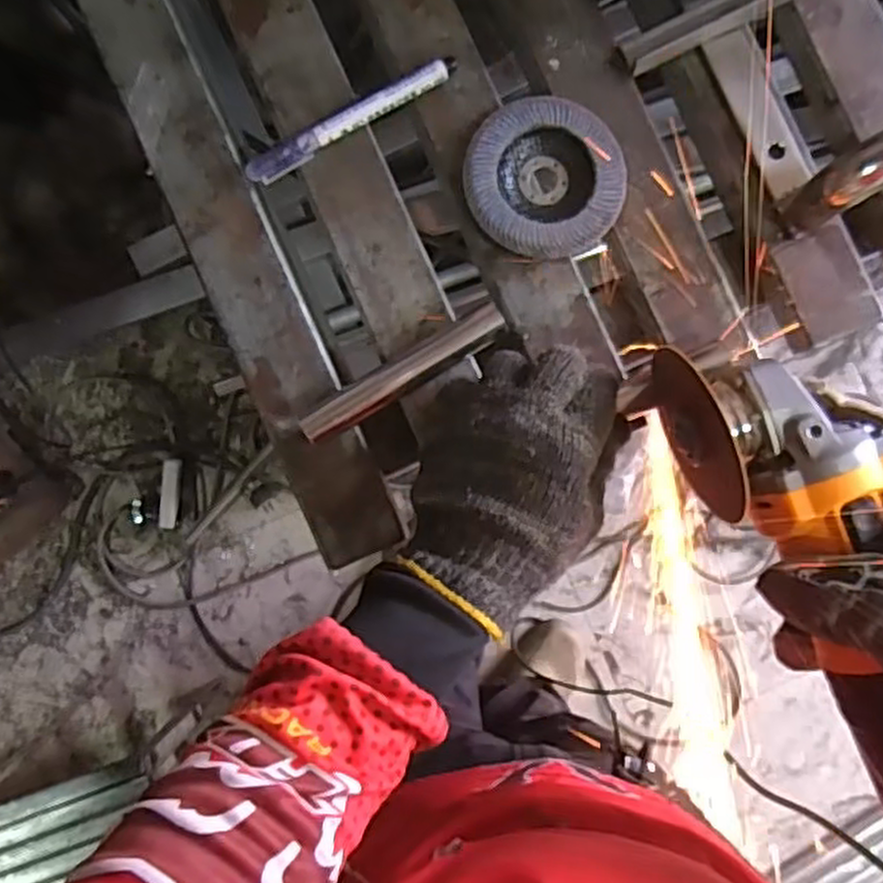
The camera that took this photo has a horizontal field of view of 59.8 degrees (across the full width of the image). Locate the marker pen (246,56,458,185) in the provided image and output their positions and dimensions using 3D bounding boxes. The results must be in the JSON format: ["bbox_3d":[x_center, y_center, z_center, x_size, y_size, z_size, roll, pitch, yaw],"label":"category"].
[{"bbox_3d":[-0.051,-0.183,0.437,0.131,0.012,0.014,-29,87,-2],"label":"marker pen"}]

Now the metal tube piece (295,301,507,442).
[{"bbox_3d":[-0.021,-0.038,0.431,0.124,0.021,0.019,-34,88,-2],"label":"metal tube piece"}]

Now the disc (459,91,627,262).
[{"bbox_3d":[0.059,-0.150,0.439,0.089,0.012,0.087,0,87,0],"label":"disc"}]

